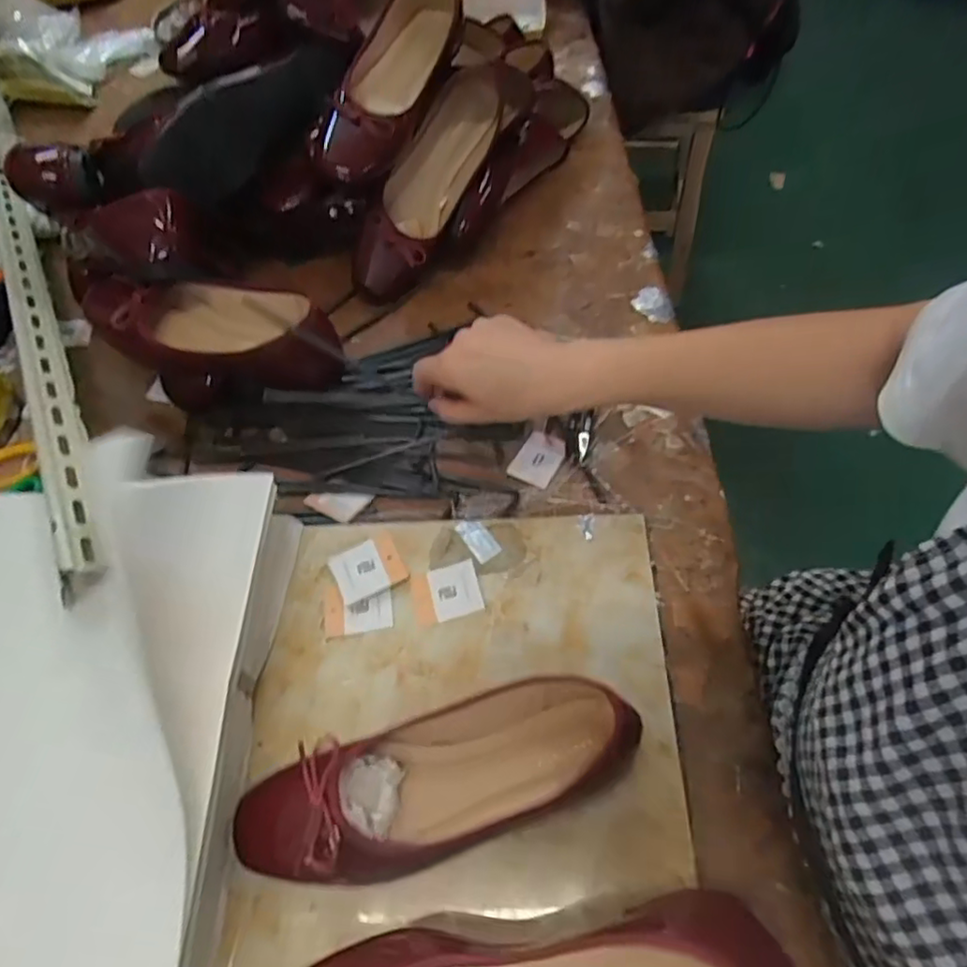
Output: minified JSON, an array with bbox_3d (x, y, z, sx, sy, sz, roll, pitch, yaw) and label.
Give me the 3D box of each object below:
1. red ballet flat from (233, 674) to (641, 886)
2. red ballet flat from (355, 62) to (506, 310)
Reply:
[{"bbox_3d":[-0.028,0.179,0.385,0.244,0.056,0.085,-19,60,-7],"label":"red ballet flat"},{"bbox_3d":[-0.061,-0.307,0.665,0.091,0.093,0.253,42,111,23],"label":"red ballet flat"}]

